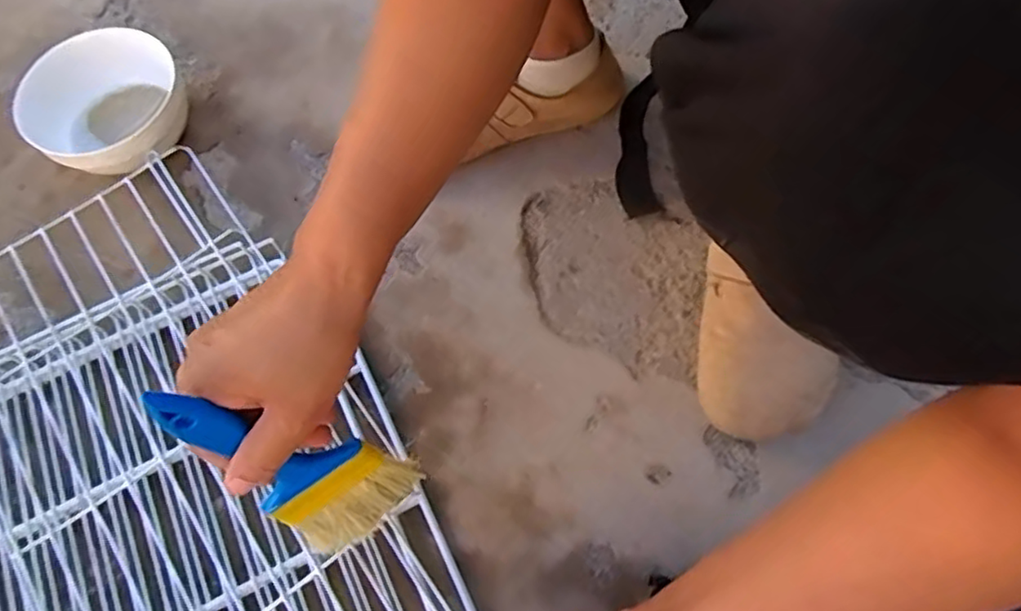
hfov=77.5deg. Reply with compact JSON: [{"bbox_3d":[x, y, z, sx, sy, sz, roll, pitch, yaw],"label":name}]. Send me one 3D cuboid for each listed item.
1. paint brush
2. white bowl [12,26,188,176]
[{"bbox_3d":[-0.120,0.086,0.350,0.076,0.179,0.019,-37,49,-5],"label":"paint brush"},{"bbox_3d":[-0.366,-0.181,0.597,0.135,0.075,0.135,-1,66,1],"label":"white bowl"}]

